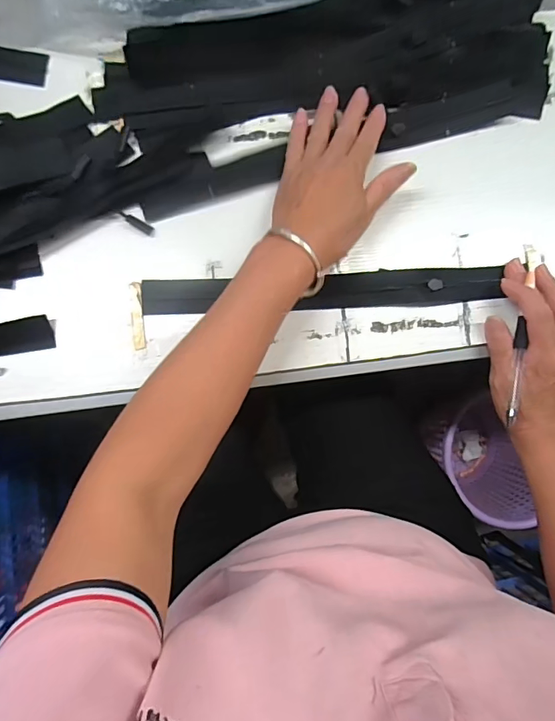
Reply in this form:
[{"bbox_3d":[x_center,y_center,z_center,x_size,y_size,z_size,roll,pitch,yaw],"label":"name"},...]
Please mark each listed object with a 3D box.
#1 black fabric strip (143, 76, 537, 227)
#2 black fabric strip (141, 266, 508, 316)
[{"bbox_3d":[0.067,-0.196,0.412,0.385,0.009,0.035,-16,103,-4],"label":"black fabric strip"},{"bbox_3d":[0.041,-0.062,0.408,0.318,0.010,0.032,-2,91,-1],"label":"black fabric strip"}]

